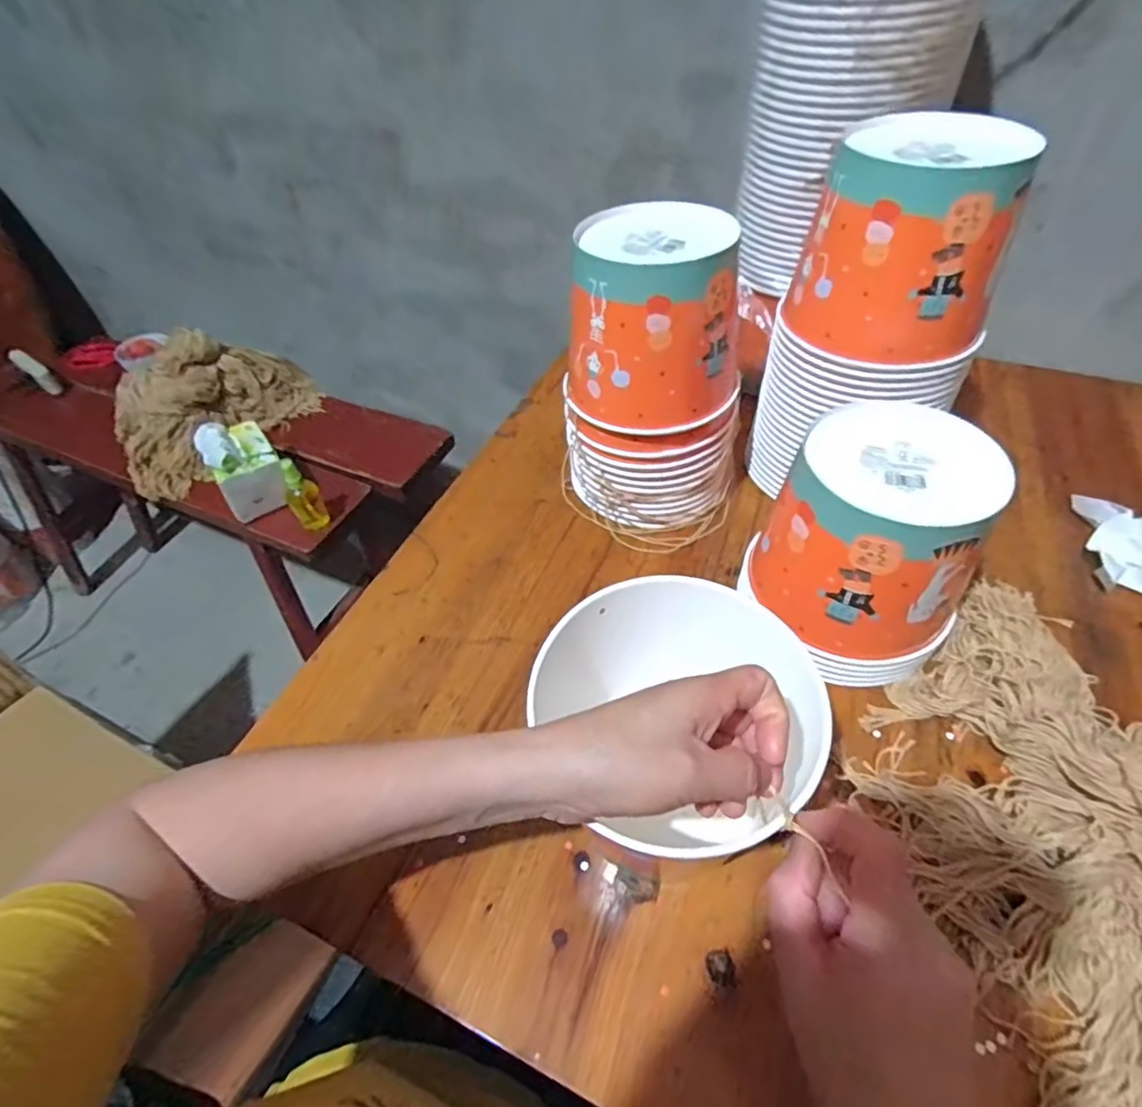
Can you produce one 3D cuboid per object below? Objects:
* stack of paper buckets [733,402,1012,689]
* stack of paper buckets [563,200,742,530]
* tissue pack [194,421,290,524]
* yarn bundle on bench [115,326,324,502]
[{"bbox_3d":[0.228,-0.004,0.455,0.150,0.164,0.145,32,58,26],"label":"stack of paper buckets"},{"bbox_3d":[0.078,-0.159,0.547,0.155,0.249,0.143,10,50,13],"label":"stack of paper buckets"},{"bbox_3d":[-0.510,-0.133,0.925,0.098,0.108,0.156,-30,54,-21],"label":"tissue pack"},{"bbox_3d":[-0.640,-0.277,1.036,0.154,0.192,0.365,23,54,21],"label":"yarn bundle on bench"}]

